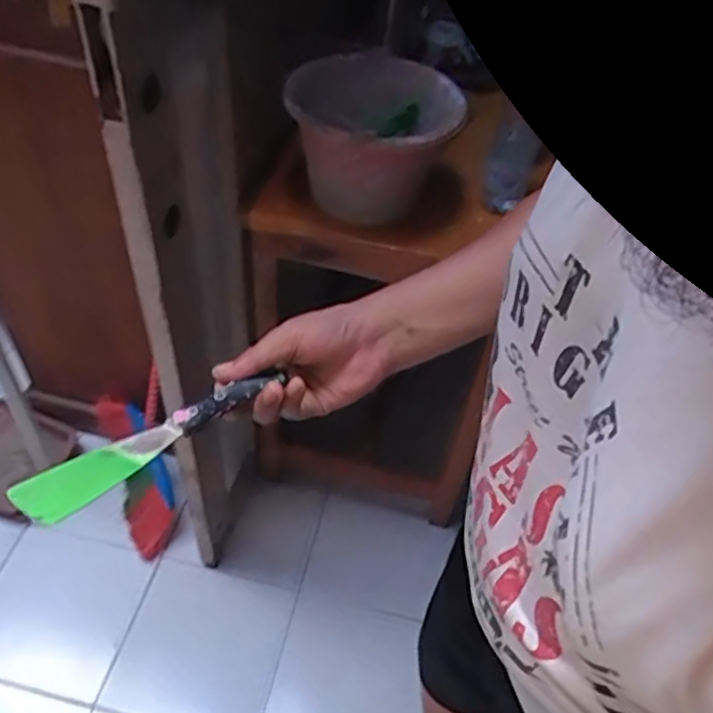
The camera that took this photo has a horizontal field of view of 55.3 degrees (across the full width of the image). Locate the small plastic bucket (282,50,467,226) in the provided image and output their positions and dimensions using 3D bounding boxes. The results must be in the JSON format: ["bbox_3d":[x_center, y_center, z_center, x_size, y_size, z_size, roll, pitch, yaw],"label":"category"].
[{"bbox_3d":[0.025,-0.316,0.970,0.226,0.163,0.231,3,48,-3],"label":"small plastic bucket"}]

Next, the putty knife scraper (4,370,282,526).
[{"bbox_3d":[-0.132,0.052,0.451,0.042,0.015,0.186,38,44,22],"label":"putty knife scraper"}]

